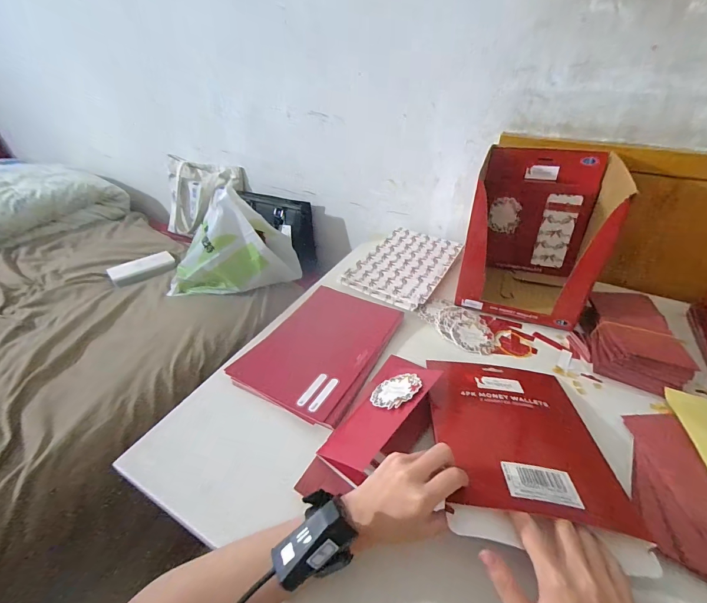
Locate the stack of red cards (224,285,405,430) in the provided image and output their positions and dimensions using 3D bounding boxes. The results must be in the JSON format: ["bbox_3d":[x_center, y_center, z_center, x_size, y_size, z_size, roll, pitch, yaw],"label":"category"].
[{"bbox_3d":[-0.048,0.069,0.573,0.189,0.020,0.259,18,39,23],"label":"stack of red cards"}]

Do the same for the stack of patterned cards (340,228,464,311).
[{"bbox_3d":[0.114,-0.084,0.753,0.174,0.010,0.269,20,43,24],"label":"stack of patterned cards"}]

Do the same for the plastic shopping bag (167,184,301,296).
[{"bbox_3d":[-0.306,-0.136,0.861,0.330,0.241,0.116,-9,36,-14],"label":"plastic shopping bag"}]

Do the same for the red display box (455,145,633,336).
[{"bbox_3d":[0.324,-0.123,0.631,0.208,0.231,0.220,14,37,18],"label":"red display box"}]

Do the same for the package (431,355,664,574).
[{"bbox_3d":[0.194,0.157,0.413,0.189,0.020,0.248,8,28,0],"label":"package"}]

